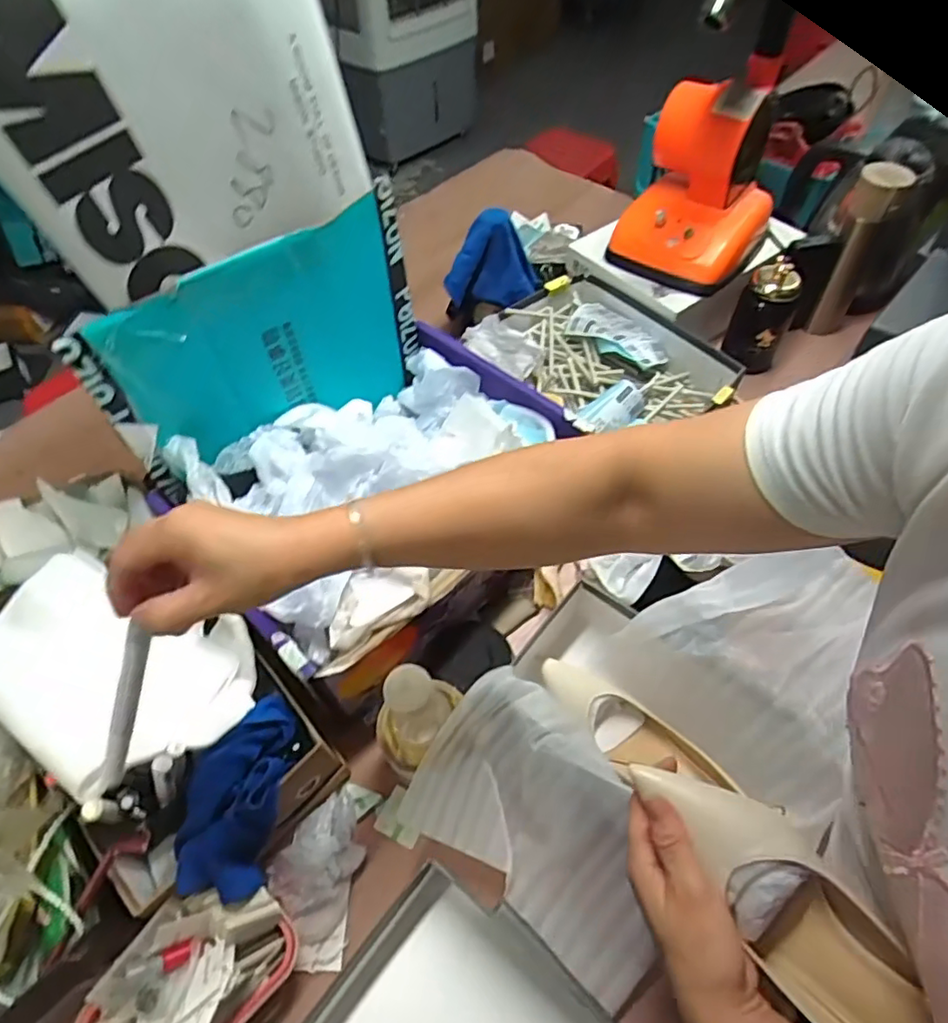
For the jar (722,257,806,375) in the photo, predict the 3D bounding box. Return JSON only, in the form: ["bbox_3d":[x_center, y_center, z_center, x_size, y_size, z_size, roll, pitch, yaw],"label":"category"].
[{"bbox_3d":[0.416,-0.280,0.892,0.074,0.143,0.075,-1,55,2],"label":"jar"}]

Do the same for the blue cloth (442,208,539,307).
[{"bbox_3d":[0.025,-0.366,0.904,0.146,0.118,0.056,-17,56,-9],"label":"blue cloth"}]

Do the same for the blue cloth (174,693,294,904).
[{"bbox_3d":[-0.204,0.239,0.532,0.075,0.041,0.154,5,55,6],"label":"blue cloth"}]

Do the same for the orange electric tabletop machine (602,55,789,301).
[{"bbox_3d":[0.325,-0.467,0.870,0.194,0.196,0.221,22,59,17],"label":"orange electric tabletop machine"}]

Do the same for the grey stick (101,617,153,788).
[{"bbox_3d":[-0.233,0.134,0.413,0.015,0.137,0.016,30,23,21],"label":"grey stick"}]

